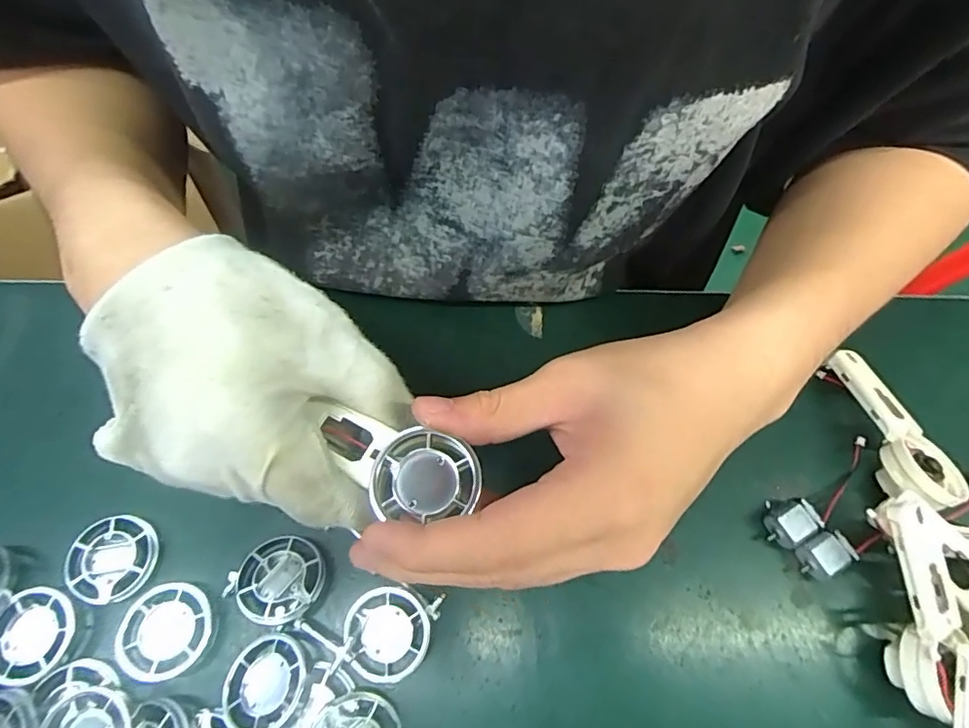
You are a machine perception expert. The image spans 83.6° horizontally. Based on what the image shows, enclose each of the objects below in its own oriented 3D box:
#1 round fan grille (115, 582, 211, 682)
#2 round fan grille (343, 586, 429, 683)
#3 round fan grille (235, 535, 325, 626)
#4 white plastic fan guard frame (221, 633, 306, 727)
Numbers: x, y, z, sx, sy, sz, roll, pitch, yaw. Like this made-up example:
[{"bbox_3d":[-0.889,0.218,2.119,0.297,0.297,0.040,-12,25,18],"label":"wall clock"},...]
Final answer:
[{"bbox_3d":[-0.143,0.121,0.245,0.037,0.012,0.038,1,67,-2],"label":"round fan grille"},{"bbox_3d":[-0.044,0.121,0.244,0.035,0.005,0.038,1,67,-2],"label":"round fan grille"},{"bbox_3d":[-0.095,0.100,0.254,0.038,0.019,0.039,1,67,-2],"label":"round fan grille"},{"bbox_3d":[-0.095,0.137,0.232,0.034,0.008,0.038,16,67,5],"label":"white plastic fan guard frame"}]

